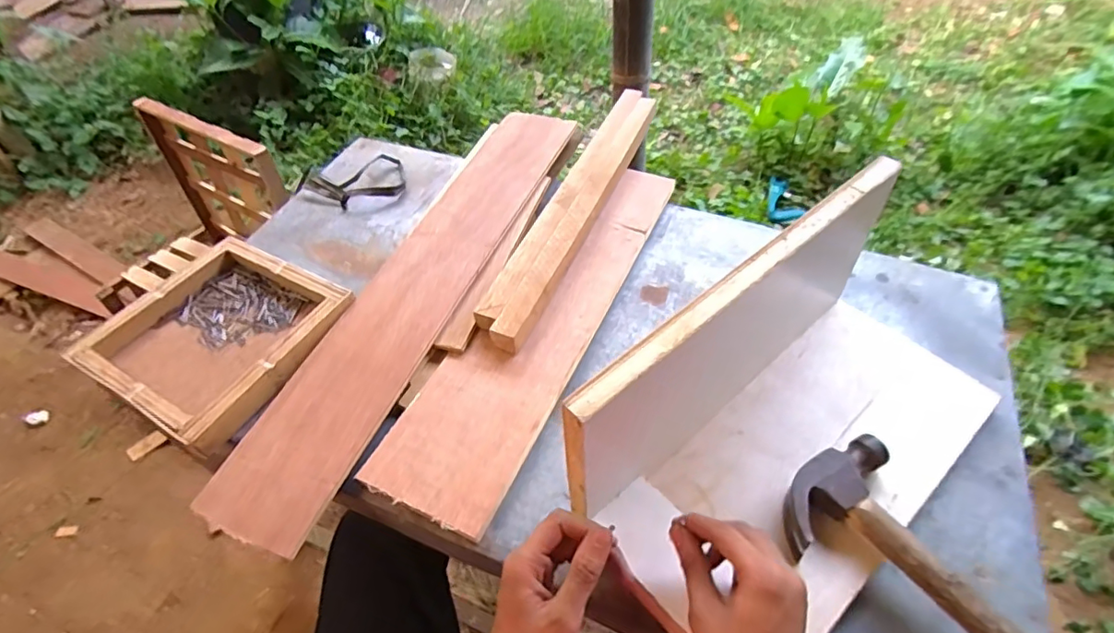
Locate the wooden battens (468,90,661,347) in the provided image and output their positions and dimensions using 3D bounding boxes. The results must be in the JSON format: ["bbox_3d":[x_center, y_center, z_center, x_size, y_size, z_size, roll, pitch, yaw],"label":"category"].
[{"bbox_3d":[0.032,-0.161,0.735,0.063,0.025,0.514,17,54,17],"label":"wooden battens"}]

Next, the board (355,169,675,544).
[{"bbox_3d":[-0.009,-0.014,0.640,0.132,0.013,0.531,20,54,19],"label":"board"}]

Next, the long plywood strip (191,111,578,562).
[{"bbox_3d":[-0.157,-0.062,0.680,0.130,0.013,0.685,16,53,16],"label":"long plywood strip"}]

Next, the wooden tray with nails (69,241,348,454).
[{"bbox_3d":[-0.388,0.018,0.635,0.229,0.040,0.221,25,59,19],"label":"wooden tray with nails"}]

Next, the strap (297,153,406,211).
[{"bbox_3d":[-0.313,-0.204,0.835,0.154,0.017,0.102,-18,55,-11],"label":"strap"}]

